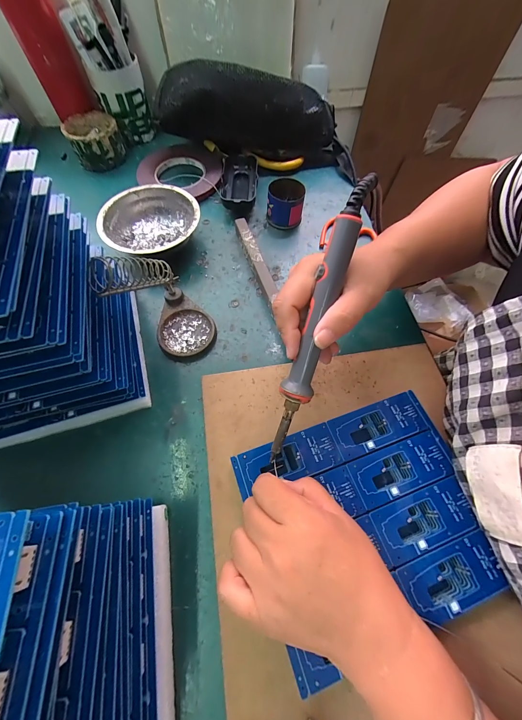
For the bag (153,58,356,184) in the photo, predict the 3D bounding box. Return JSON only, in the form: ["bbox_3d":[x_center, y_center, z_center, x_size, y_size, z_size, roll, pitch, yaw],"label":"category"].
[{"bbox_3d":[-0.003,-0.368,0.415,0.306,0.108,0.079,9,64,2],"label":"bag"}]

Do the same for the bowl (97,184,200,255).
[{"bbox_3d":[-0.147,-0.179,0.370,0.124,0.042,0.120,1,64,-2],"label":"bowl"}]

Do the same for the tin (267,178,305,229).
[{"bbox_3d":[0.035,-0.224,0.393,0.051,0.046,0.052,1,64,-2],"label":"tin"}]

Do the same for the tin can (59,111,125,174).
[{"bbox_3d":[-0.266,-0.354,0.441,0.080,0.050,0.074,-20,67,-11],"label":"tin can"}]

